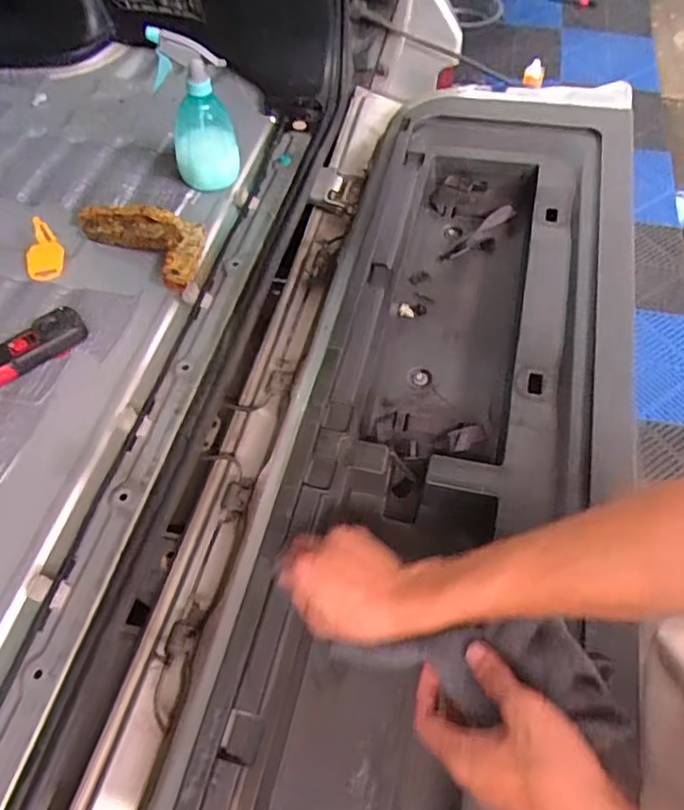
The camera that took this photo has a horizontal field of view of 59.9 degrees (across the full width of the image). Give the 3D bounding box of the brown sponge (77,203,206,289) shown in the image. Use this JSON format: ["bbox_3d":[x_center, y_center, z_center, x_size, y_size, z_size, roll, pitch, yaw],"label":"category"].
[{"bbox_3d":[-0.253,-0.228,0.773,0.204,0.037,0.094,33,65,18],"label":"brown sponge"}]

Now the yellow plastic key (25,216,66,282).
[{"bbox_3d":[-0.385,-0.199,0.761,0.053,0.032,0.078,-27,63,-15],"label":"yellow plastic key"}]

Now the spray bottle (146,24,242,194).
[{"bbox_3d":[-0.186,-0.376,0.776,0.092,0.194,0.074,-9,60,-5],"label":"spray bottle"}]

